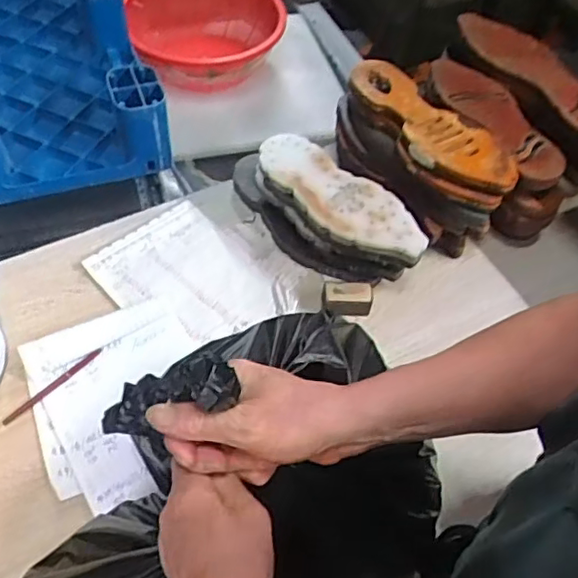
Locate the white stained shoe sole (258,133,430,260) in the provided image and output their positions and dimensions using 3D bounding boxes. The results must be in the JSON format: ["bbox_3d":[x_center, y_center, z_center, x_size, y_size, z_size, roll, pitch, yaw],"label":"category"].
[{"bbox_3d":[0.071,-0.125,0.824,0.259,0.025,0.097,37,61,21],"label":"white stained shoe sole"}]

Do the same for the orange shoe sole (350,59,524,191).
[{"bbox_3d":[0.190,-0.225,0.836,0.103,0.031,0.279,-37,64,-24],"label":"orange shoe sole"}]

